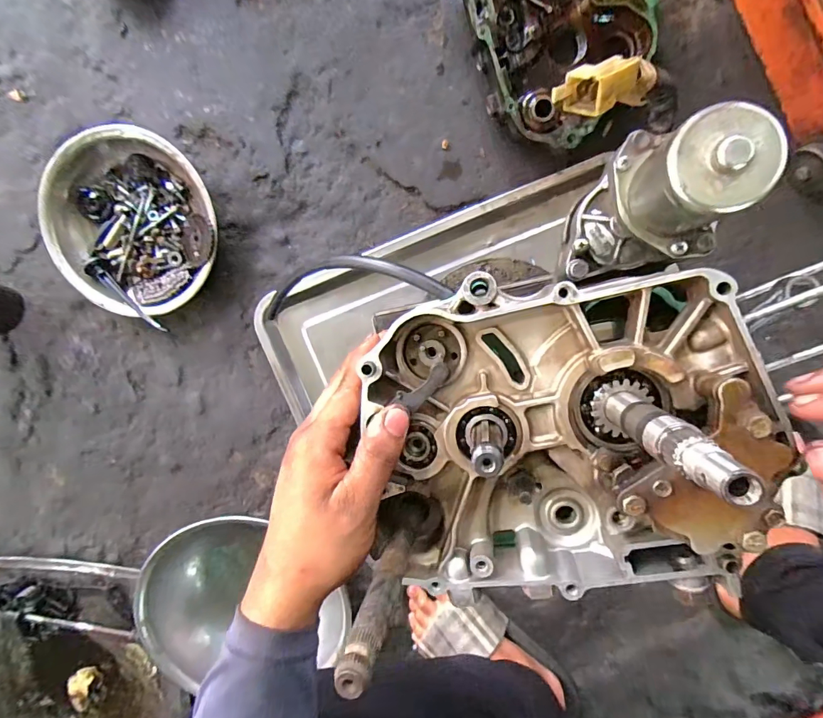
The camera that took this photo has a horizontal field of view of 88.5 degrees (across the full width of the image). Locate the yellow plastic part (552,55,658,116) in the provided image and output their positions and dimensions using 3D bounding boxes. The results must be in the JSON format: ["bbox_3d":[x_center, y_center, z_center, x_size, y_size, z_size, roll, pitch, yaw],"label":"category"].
[{"bbox_3d":[0.100,-0.133,0.209,0.057,0.020,0.022,-17,98,-19],"label":"yellow plastic part"}]

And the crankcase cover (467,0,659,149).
[{"bbox_3d":[0.155,-0.356,0.447,0.185,0.062,0.240,-23,97,7],"label":"crankcase cover"}]

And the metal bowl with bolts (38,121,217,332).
[{"bbox_3d":[-0.342,-0.165,0.518,0.204,0.047,0.213,1,99,4],"label":"metal bowl with bolts"}]

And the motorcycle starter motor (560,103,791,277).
[{"bbox_3d":[0.134,-0.089,0.236,0.087,0.094,0.075,-8,98,4],"label":"motorcycle starter motor"}]

